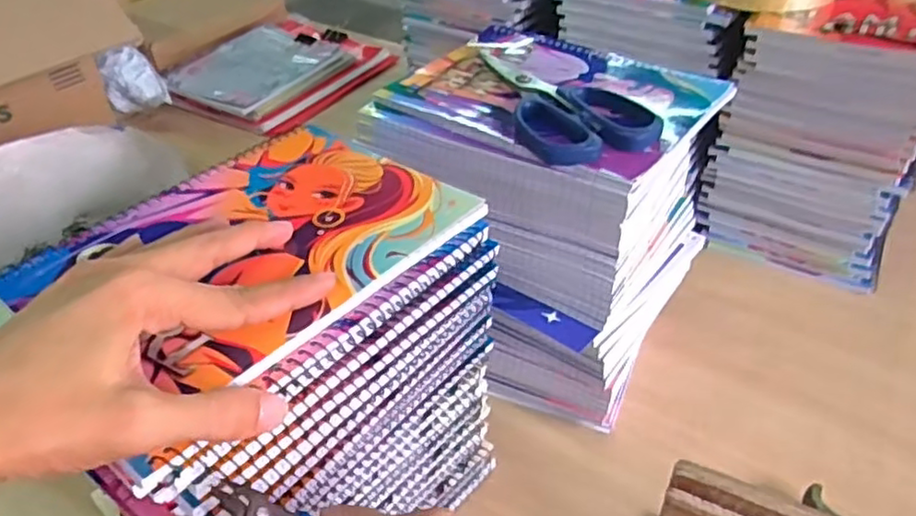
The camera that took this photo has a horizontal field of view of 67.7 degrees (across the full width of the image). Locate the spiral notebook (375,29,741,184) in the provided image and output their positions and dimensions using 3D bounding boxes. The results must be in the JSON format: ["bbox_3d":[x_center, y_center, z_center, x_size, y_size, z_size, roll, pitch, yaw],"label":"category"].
[{"bbox_3d":[0.063,-0.116,0.454,0.196,0.014,0.148,23,46,28],"label":"spiral notebook"}]

